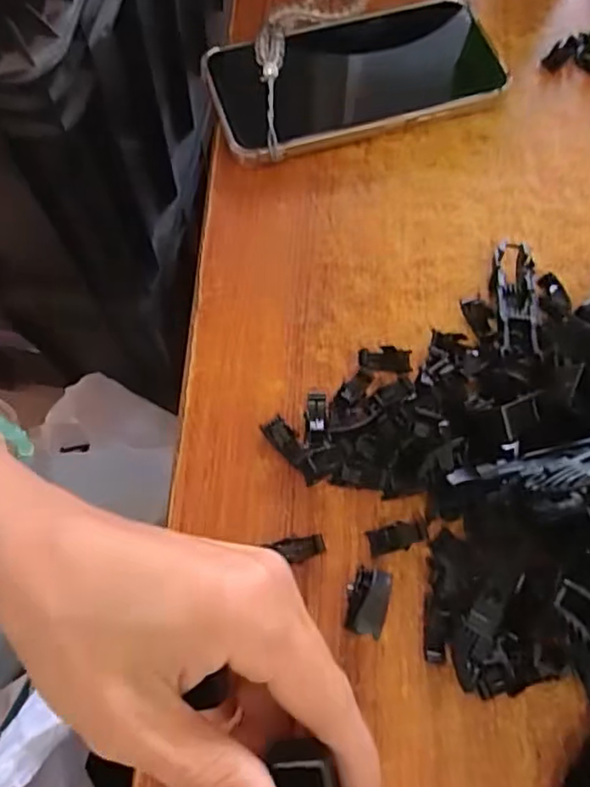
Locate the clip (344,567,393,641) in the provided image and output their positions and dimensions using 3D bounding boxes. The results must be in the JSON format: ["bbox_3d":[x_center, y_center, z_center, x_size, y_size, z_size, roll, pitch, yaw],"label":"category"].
[{"bbox_3d":[0.030,0.088,0.258,0.015,0.016,0.027,15,71,5],"label":"clip"}]

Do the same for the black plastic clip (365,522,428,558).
[{"bbox_3d":[0.046,0.064,0.273,0.026,0.006,0.012,-11,71,-4],"label":"black plastic clip"}]

